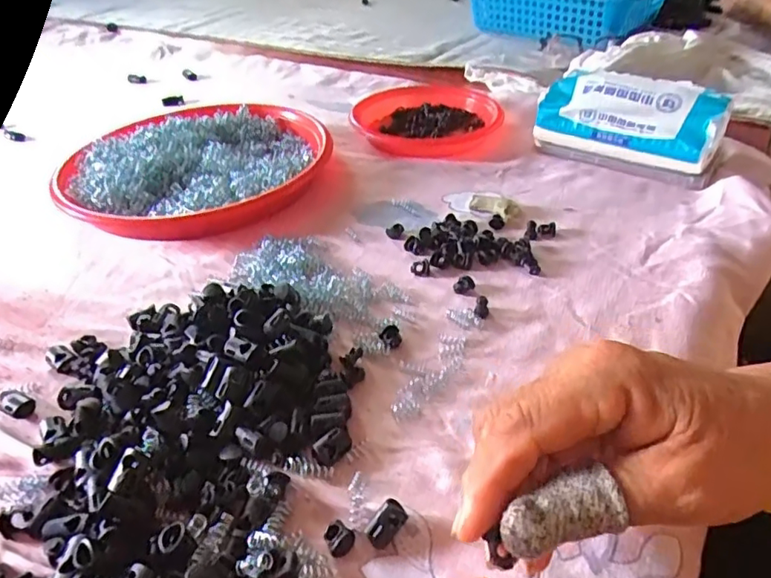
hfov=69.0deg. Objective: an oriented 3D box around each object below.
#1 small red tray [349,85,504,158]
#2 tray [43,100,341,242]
[{"bbox_3d":[0.048,-0.206,0.659,0.162,0.028,0.215,-3,37,0],"label":"small red tray"},{"bbox_3d":[-0.179,-0.126,0.552,0.238,0.034,0.236,1,38,6],"label":"tray"}]

